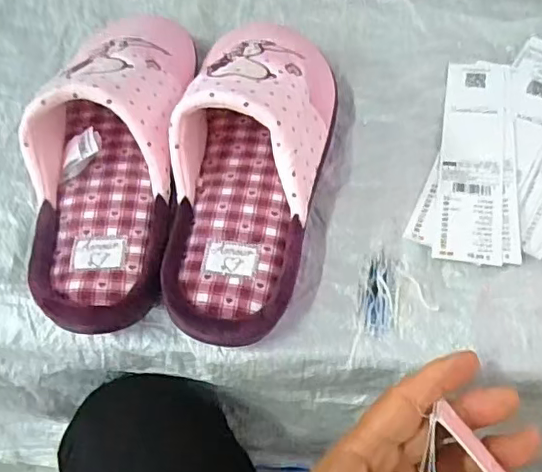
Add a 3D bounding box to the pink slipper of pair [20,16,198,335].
[{"bbox_3d":[-0.111,-0.064,0.387,0.096,0.081,0.253,2,61,2],"label":"pink slipper of pair"}]

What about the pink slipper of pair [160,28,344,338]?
[{"bbox_3d":[-0.012,-0.056,0.379,0.093,0.079,0.251,13,62,8],"label":"pink slipper of pair"}]

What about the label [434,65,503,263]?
[{"bbox_3d":[0.149,-0.062,0.419,0.043,0.004,0.188,5,59,14],"label":"label"}]

